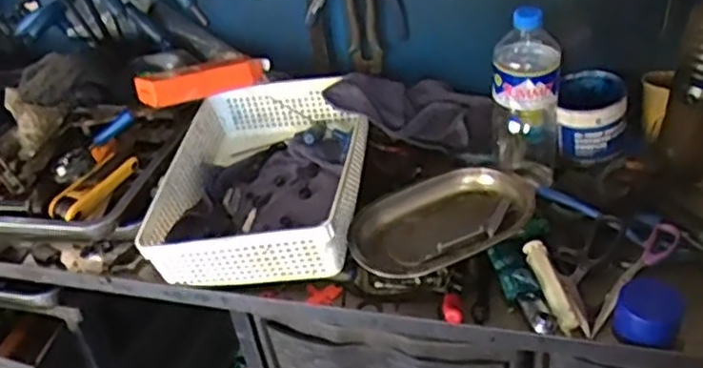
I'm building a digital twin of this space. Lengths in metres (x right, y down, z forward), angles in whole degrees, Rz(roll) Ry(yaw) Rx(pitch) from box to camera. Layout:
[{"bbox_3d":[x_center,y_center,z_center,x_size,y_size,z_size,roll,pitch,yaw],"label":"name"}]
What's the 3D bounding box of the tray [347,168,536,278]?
[{"bbox_3d":[0.107,0.045,0.840,0.226,0.035,0.152,-15,38,-9],"label":"tray"}]

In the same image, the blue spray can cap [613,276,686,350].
[{"bbox_3d":[0.304,0.134,0.715,0.065,0.052,0.061,-5,37,4],"label":"blue spray can cap"}]

